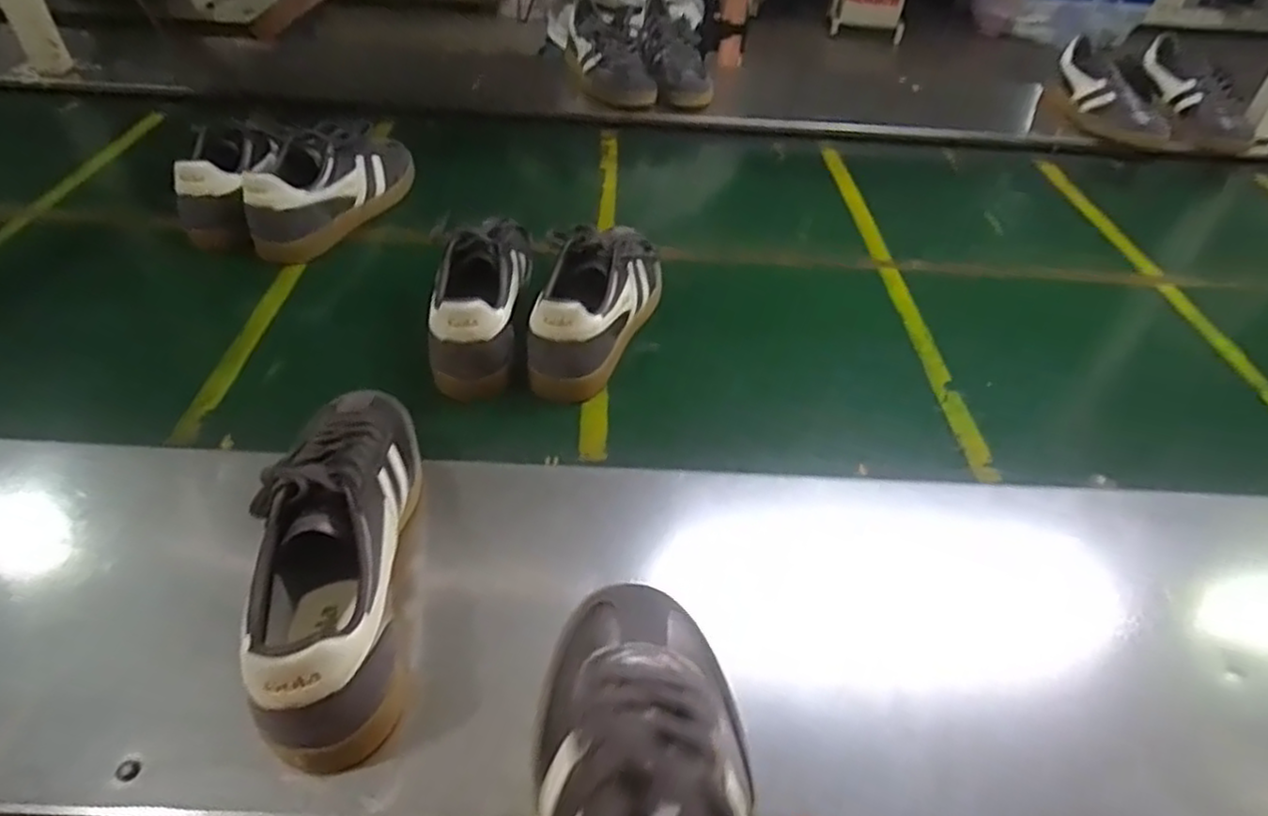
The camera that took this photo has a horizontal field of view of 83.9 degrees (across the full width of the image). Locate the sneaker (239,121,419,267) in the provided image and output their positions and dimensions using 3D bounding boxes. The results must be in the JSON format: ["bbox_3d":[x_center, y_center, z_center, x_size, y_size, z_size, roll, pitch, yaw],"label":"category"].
[{"bbox_3d":[-0.375,-0.286,0.886,0.084,0.099,0.266,16,44,11],"label":"sneaker"}]

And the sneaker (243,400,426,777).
[{"bbox_3d":[-0.189,0.077,0.458,0.081,0.109,0.276,-4,44,-10],"label":"sneaker"}]

